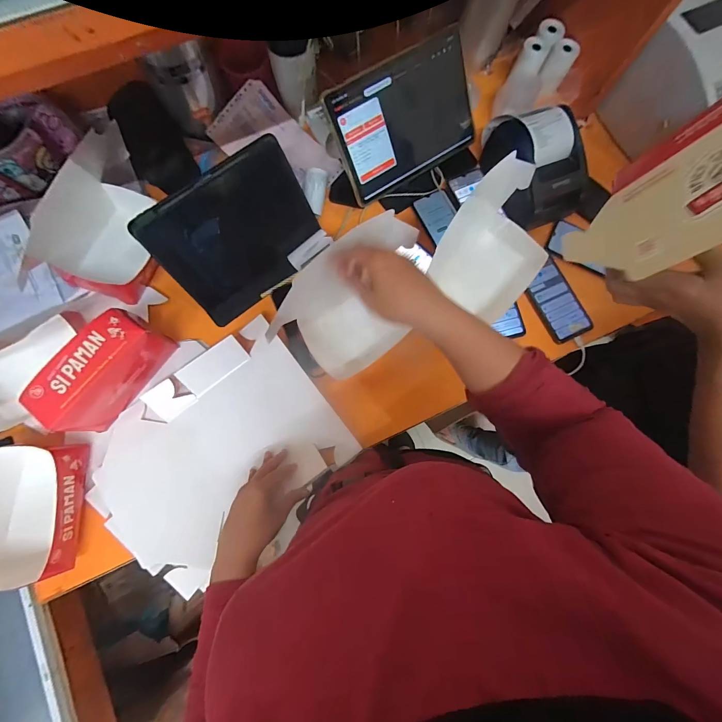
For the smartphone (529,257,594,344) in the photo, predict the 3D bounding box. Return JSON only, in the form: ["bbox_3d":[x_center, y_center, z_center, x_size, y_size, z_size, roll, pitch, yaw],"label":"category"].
[{"bbox_3d":[0.359,-0.109,0.593,0.079,0.010,0.142,-26,81,-6],"label":"smartphone"}]

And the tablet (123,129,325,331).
[{"bbox_3d":[-0.197,-0.206,0.544,0.253,0.195,0.012,-38,40,-7],"label":"tablet"}]

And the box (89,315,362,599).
[{"bbox_3d":[-0.226,0.142,0.526,0.359,0.035,0.274,-39,82,-8],"label":"box"}]

